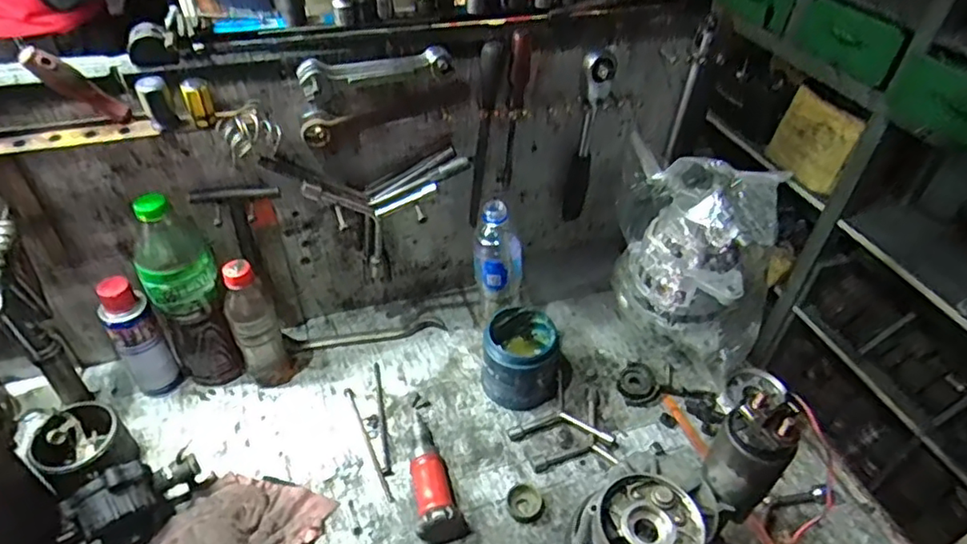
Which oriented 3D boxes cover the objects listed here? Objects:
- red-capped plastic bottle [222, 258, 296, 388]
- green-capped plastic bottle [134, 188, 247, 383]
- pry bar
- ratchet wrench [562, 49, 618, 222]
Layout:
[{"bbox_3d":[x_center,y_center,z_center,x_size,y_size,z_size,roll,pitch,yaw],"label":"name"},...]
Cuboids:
[{"bbox_3d":[-0.277,0.064,0.749,0.057,0.192,0.051,-14,45,-19],"label":"red-capped plastic bottle"},{"bbox_3d":[-0.347,0.034,0.721,0.079,0.271,0.073,-22,48,-26],"label":"green-capped plastic bottle"},{"bbox_3d":[-0.165,0.085,0.862,0.219,0.013,0.034,-7,43,-11],"label":"pry bar"},{"bbox_3d":[0.134,-0.166,0.802,0.039,0.248,0.044,10,42,7],"label":"ratchet wrench"}]

